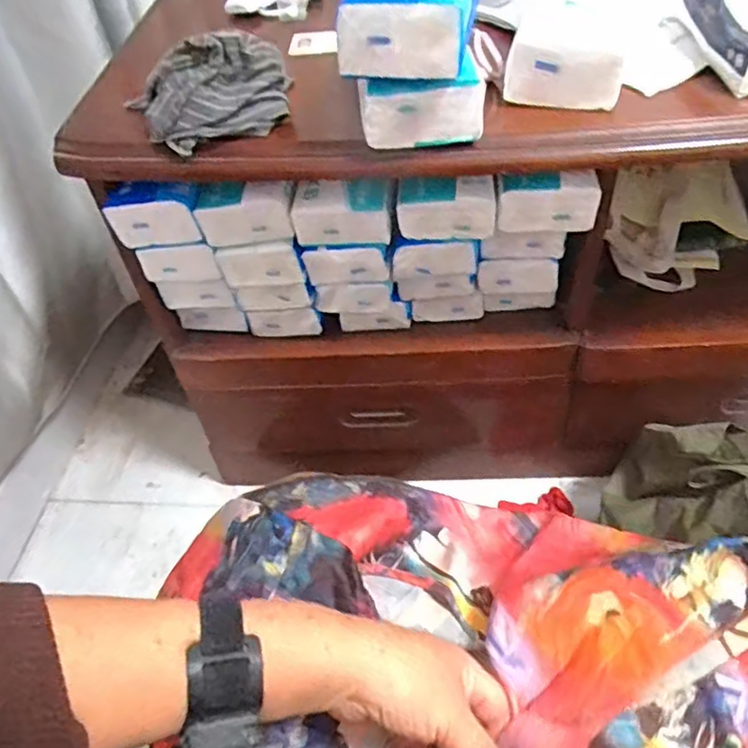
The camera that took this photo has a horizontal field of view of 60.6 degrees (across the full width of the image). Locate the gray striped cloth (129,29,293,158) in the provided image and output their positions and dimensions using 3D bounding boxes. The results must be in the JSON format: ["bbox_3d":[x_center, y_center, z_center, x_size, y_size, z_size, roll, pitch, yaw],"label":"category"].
[{"bbox_3d":[-0.132,-0.234,0.522,0.126,0.065,0.060,-16,48,-8],"label":"gray striped cloth"}]

